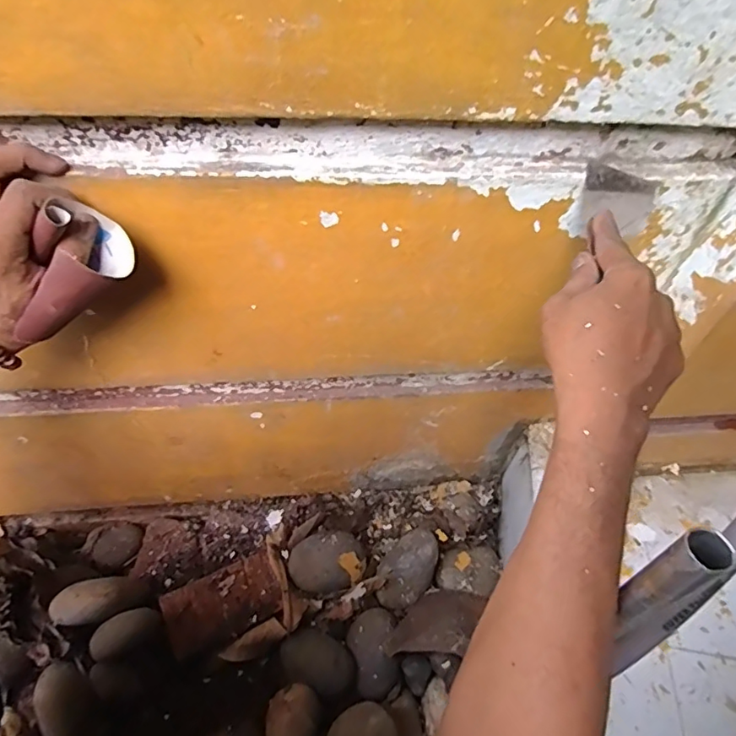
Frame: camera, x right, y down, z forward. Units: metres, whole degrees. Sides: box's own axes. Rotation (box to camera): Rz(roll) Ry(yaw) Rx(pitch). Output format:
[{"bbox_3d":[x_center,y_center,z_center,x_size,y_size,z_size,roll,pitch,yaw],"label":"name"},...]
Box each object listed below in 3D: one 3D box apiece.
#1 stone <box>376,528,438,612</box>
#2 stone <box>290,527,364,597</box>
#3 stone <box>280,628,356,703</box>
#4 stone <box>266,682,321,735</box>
[{"bbox_3d":[0.059,0.290,0.764,0.071,0.041,0.119,25,54,14],"label":"stone"},{"bbox_3d":[-0.058,0.273,0.743,0.106,0.049,0.080,-10,54,-13],"label":"stone"},{"bbox_3d":[-0.065,0.369,0.668,0.102,0.045,0.068,24,54,13],"label":"stone"},{"bbox_3d":[-0.092,0.423,0.619,0.065,0.039,0.089,1,52,-4],"label":"stone"}]

